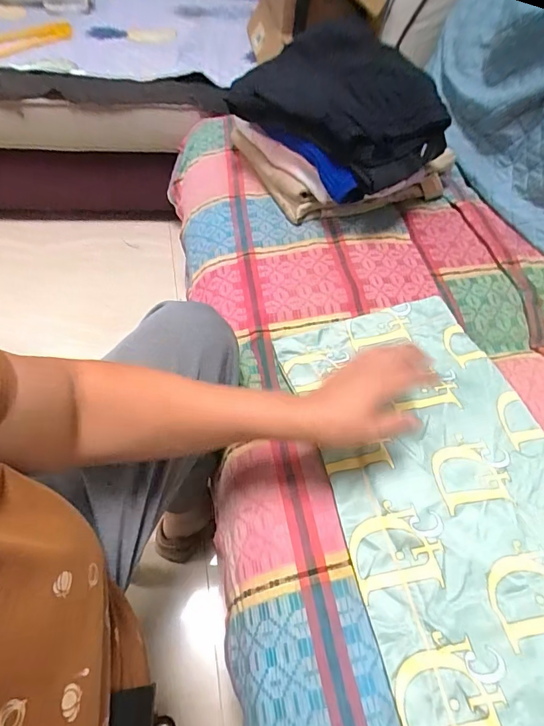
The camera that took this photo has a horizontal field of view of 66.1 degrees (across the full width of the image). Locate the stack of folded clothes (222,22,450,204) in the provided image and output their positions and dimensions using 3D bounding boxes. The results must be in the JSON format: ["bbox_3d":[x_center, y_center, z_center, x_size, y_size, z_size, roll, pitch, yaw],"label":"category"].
[{"bbox_3d":[0.120,-0.444,0.764,0.250,0.173,0.348,-31,64,-25],"label":"stack of folded clothes"}]

